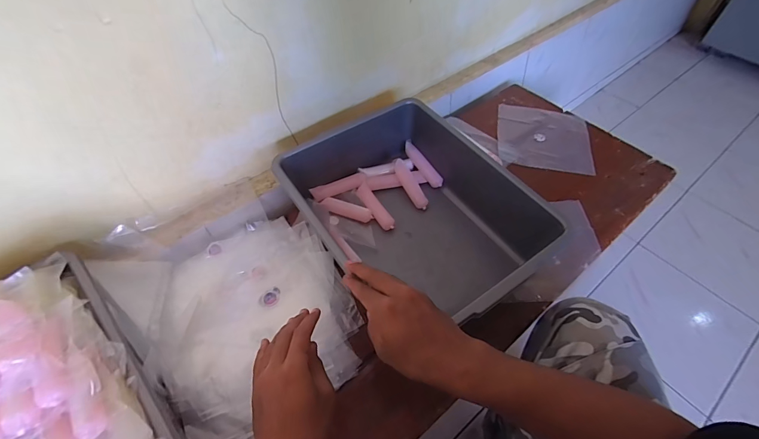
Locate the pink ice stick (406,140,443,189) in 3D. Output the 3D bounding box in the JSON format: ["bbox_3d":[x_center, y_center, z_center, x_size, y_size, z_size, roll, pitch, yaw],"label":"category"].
[{"bbox_3d":[0.086,-0.110,0.697,0.020,0.019,0.112,-29,71,-20],"label":"pink ice stick"}]

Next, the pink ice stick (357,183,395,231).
[{"bbox_3d":[-0.007,-0.024,0.647,0.027,0.018,0.105,-27,58,-19],"label":"pink ice stick"}]

